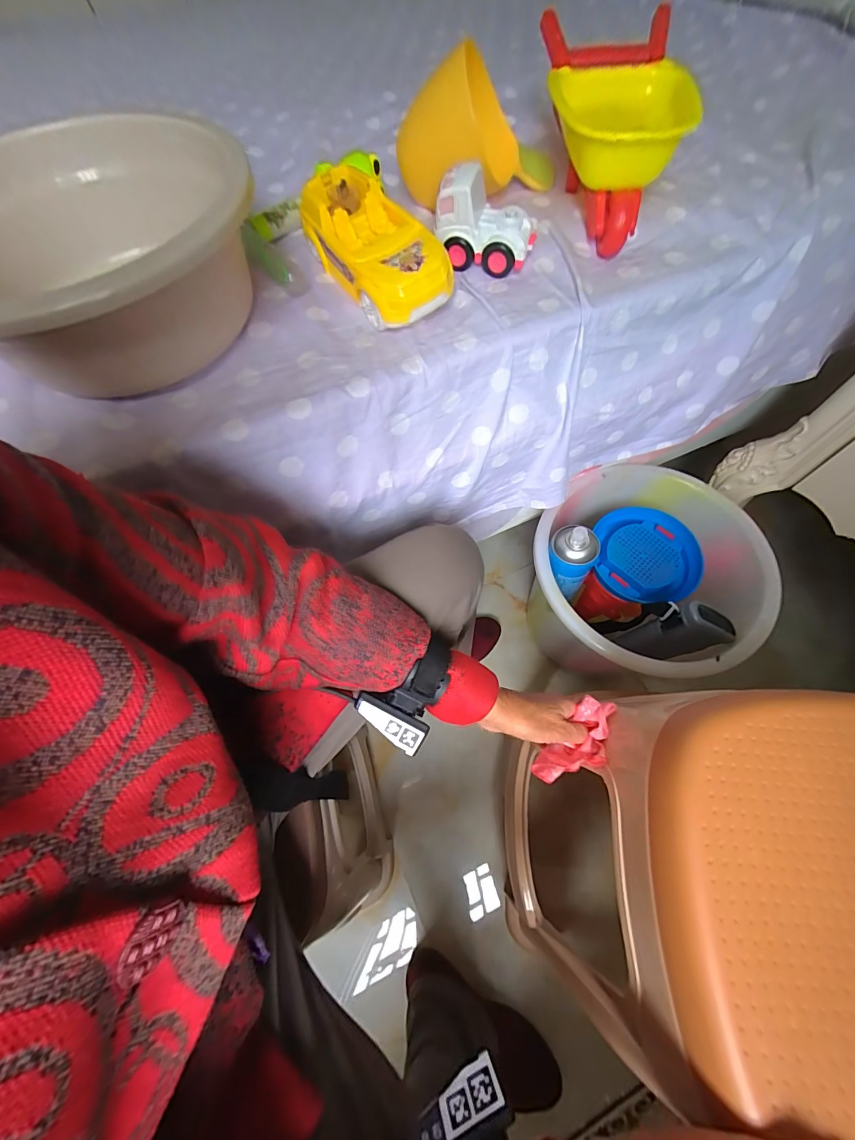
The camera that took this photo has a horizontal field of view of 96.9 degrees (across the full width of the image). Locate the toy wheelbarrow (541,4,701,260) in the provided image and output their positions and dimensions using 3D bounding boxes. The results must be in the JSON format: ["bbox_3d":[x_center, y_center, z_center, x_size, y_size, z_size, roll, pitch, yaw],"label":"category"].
[{"bbox_3d":[0.183,-0.442,0.386,0.111,0.096,0.213,-3,65,1],"label":"toy wheelbarrow"}]

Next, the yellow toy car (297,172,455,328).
[{"bbox_3d":[-0.048,-0.303,0.359,0.078,0.062,0.171,-34,68,-13],"label":"yellow toy car"}]

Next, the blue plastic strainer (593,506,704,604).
[{"bbox_3d":[0.329,-0.024,0.570,0.138,0.027,0.146,6,65,5],"label":"blue plastic strainer"}]

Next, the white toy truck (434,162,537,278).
[{"bbox_3d":[0.055,-0.332,0.363,0.092,0.065,0.045,12,66,8],"label":"white toy truck"}]

